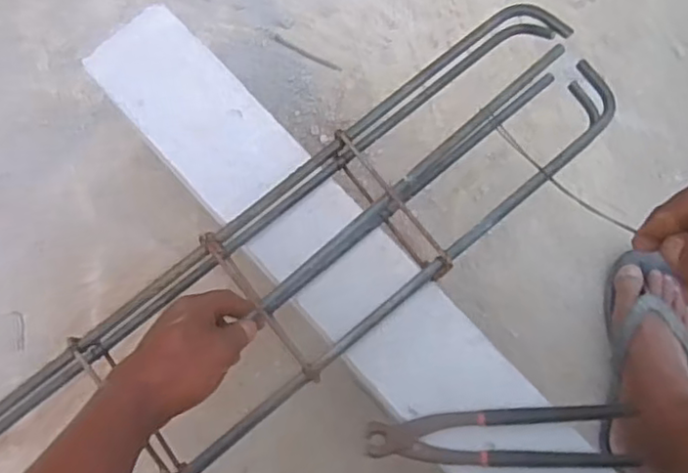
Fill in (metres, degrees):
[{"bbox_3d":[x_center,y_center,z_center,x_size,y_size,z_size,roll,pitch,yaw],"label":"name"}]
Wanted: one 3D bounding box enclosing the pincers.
[{"bbox_3d":[0.131,0.165,0.533,0.218,0.023,0.049,0,76,0],"label":"pincers"}]

